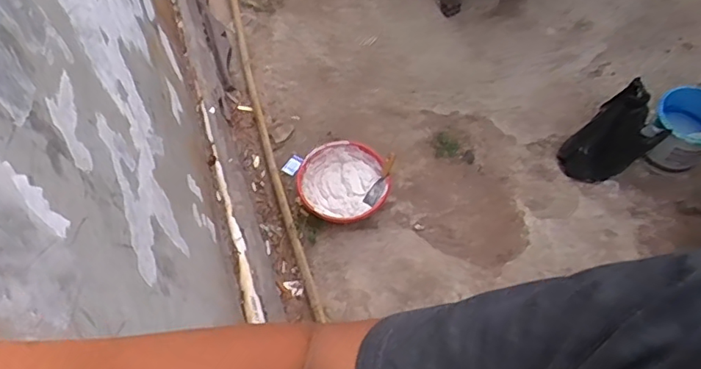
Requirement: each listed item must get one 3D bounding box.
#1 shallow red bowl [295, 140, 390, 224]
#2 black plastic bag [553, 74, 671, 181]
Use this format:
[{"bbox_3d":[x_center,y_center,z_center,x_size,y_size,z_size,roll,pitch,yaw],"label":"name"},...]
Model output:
[{"bbox_3d":[-0.023,-0.002,1.604,0.249,0.081,0.241,-2,62,3],"label":"shallow red bowl"},{"bbox_3d":[0.744,-0.123,1.572,0.221,0.258,0.151,-24,63,-9],"label":"black plastic bag"}]

